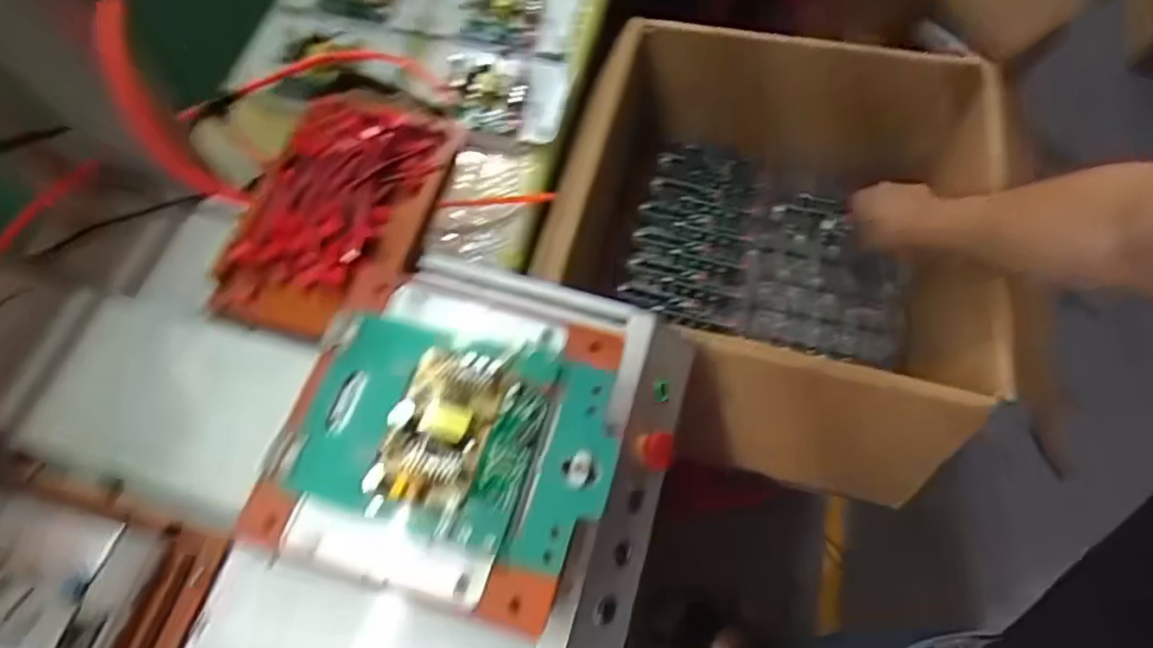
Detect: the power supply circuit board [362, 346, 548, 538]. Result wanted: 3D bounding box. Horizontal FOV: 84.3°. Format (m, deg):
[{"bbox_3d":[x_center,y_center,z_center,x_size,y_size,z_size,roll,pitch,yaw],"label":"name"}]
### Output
[{"bbox_3d":[-0.072,0.067,0.402,0.091,0.033,0.110,9,64,2],"label":"power supply circuit board"}]

